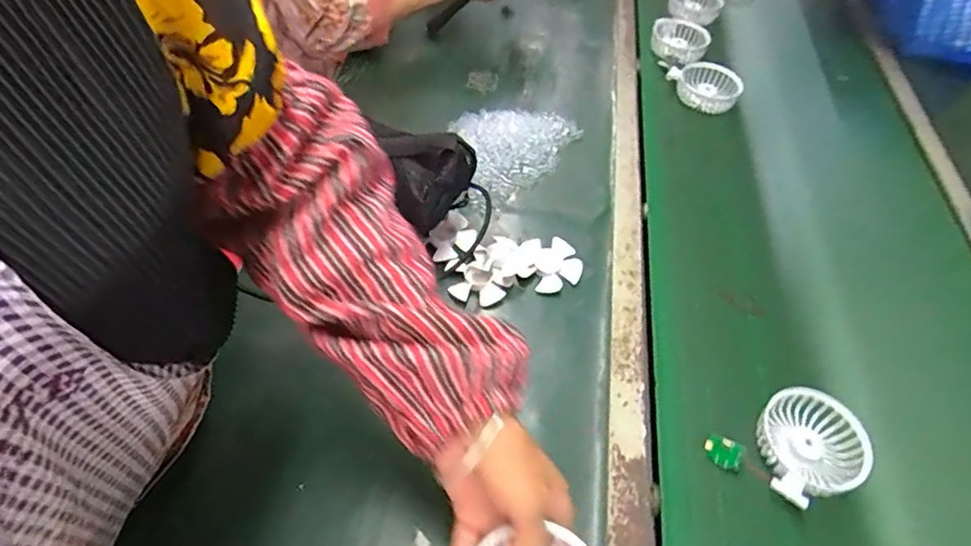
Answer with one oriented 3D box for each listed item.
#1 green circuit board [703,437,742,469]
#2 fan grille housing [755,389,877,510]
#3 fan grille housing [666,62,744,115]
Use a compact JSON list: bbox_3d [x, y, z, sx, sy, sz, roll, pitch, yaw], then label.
[{"bbox_3d":[0.210,0.159,0.492,0.030,0.024,0.004,18,9,31],"label":"green circuit board"},{"bbox_3d":[0.289,0.155,0.488,0.083,0.035,0.097,7,53,0],"label":"fan grille housing"},{"bbox_3d":[0.313,-0.270,0.811,0.109,0.048,0.079,26,55,14],"label":"fan grille housing"}]

